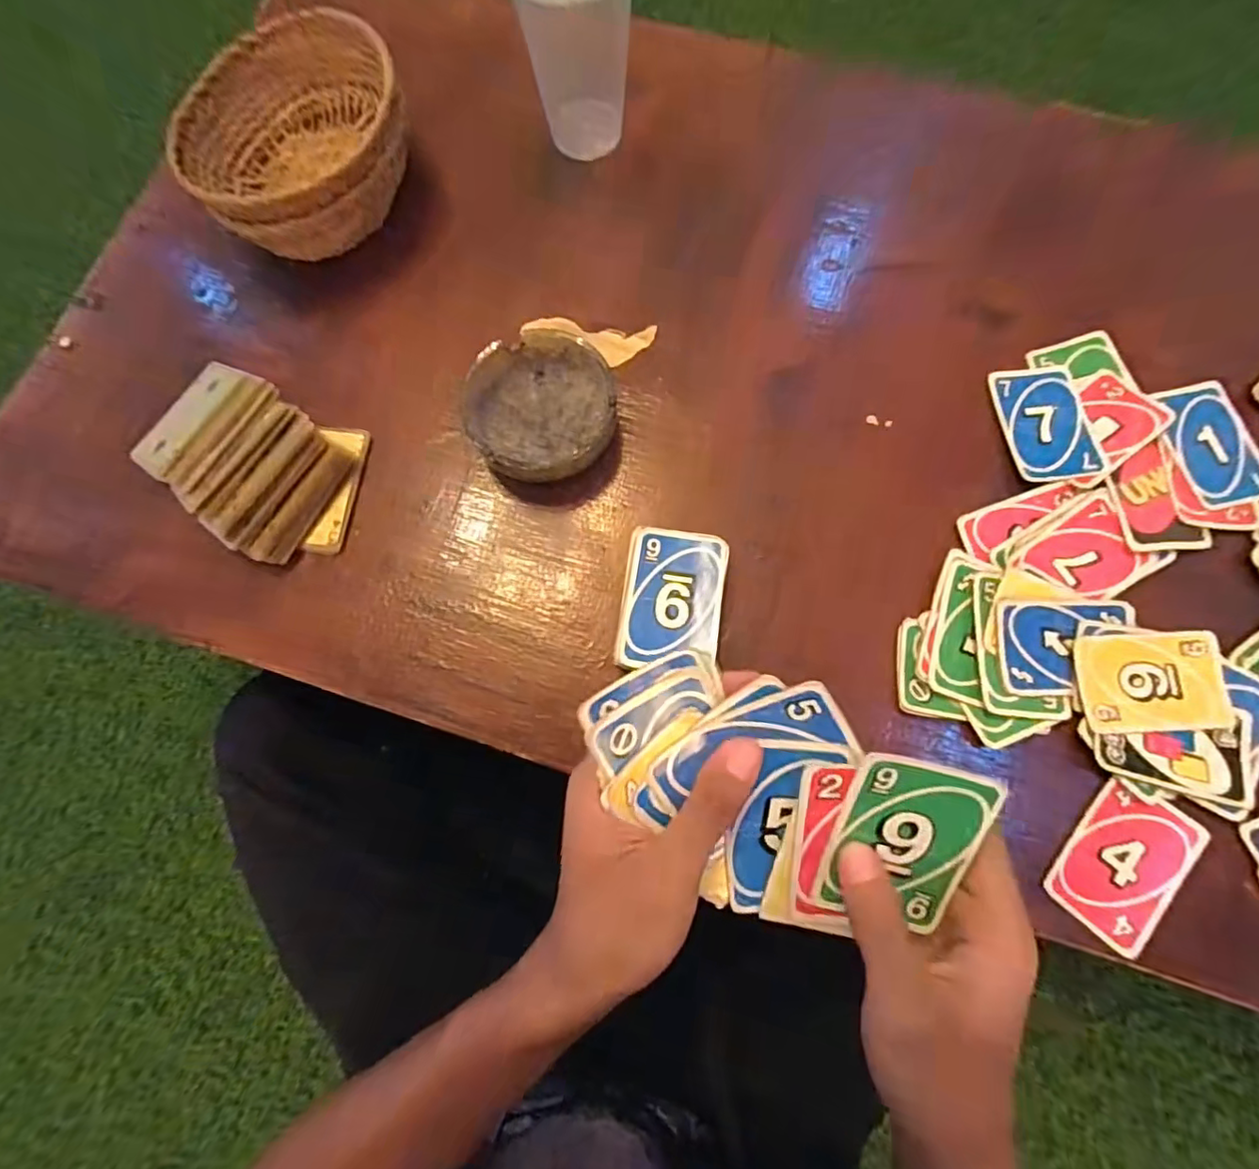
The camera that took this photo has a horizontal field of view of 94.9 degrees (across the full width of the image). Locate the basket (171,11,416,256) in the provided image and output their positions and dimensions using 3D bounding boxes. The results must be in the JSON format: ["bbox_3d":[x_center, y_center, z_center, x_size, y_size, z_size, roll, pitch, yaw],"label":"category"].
[{"bbox_3d":[-0.229,-0.305,0.415,0.147,0.074,0.137,-1,75,2],"label":"basket"}]

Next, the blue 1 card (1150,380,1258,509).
[{"bbox_3d":[0.376,-0.092,0.373,0.055,0.005,0.082,-9,75,-3],"label":"blue 1 card"}]

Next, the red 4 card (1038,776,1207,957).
[{"bbox_3d":[0.272,0.152,0.317,0.054,0.004,0.081,39,83,13],"label":"red 4 card"}]

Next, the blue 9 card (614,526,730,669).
[{"bbox_3d":[0.026,0.008,0.344,0.058,0.005,0.084,8,75,4],"label":"blue 9 card"}]

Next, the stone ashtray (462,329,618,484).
[{"bbox_3d":[-0.056,-0.114,0.383,0.095,0.032,0.099,-1,75,2],"label":"stone ashtray"}]

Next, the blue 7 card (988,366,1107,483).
[{"bbox_3d":[0.275,-0.107,0.381,0.055,0.005,0.083,-7,71,3],"label":"blue 7 card"}]

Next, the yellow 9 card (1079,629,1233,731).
[{"bbox_3d":[0.302,0.055,0.333,0.083,0.004,0.055,-3,80,0],"label":"yellow 9 card"}]

